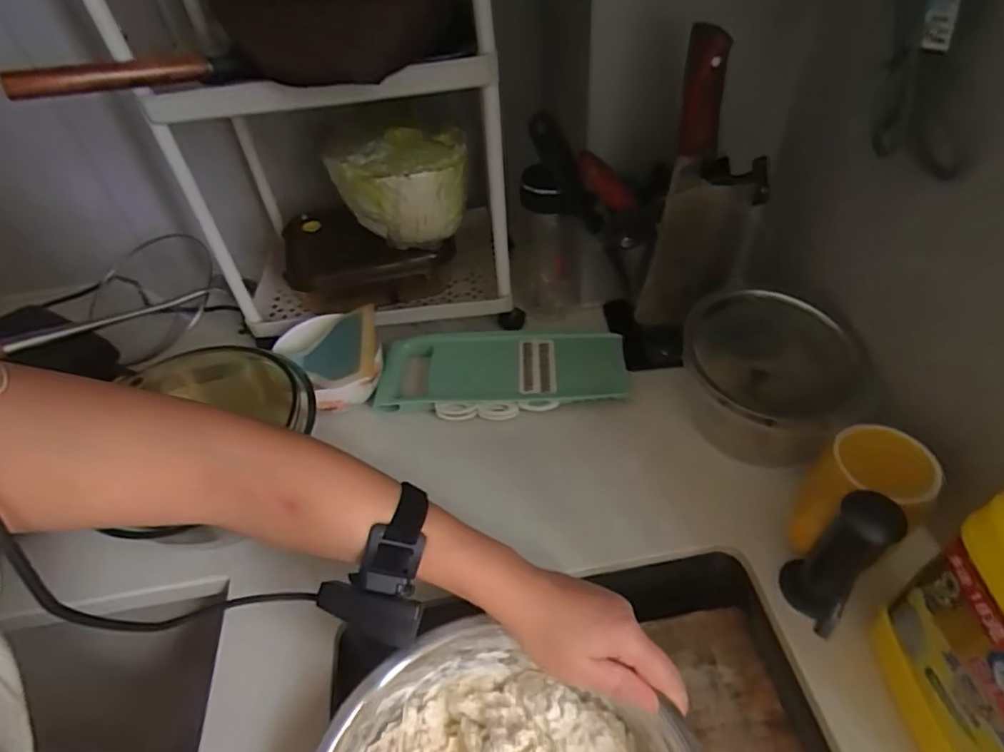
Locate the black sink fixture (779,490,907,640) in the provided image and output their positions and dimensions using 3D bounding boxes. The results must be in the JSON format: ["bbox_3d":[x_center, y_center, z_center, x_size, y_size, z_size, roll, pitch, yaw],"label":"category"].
[{"bbox_3d":[0.237,0.132,0.406,0.040,0.127,0.044,-36,54,-26],"label":"black sink fixture"}]

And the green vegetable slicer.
[{"bbox_3d":[-0.002,-0.002,0.617,0.265,0.028,0.102,-3,47,2],"label":"green vegetable slicer"}]

